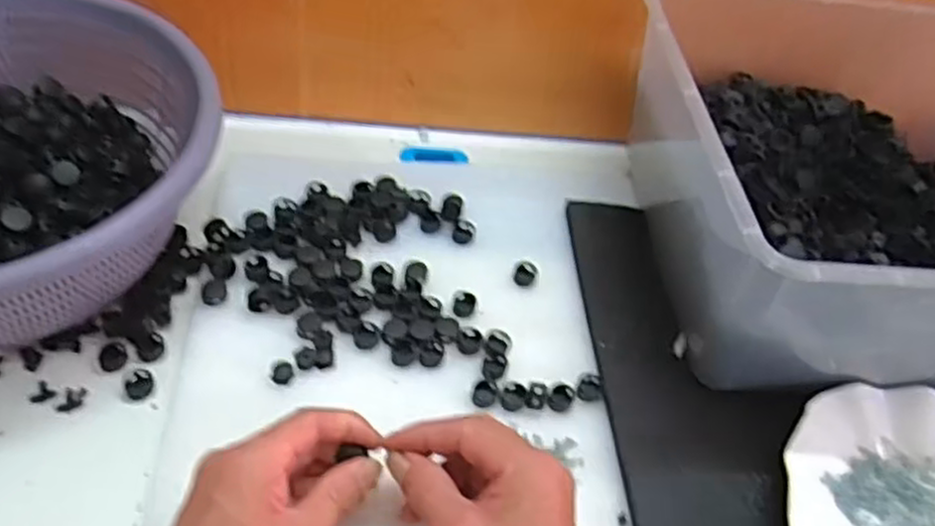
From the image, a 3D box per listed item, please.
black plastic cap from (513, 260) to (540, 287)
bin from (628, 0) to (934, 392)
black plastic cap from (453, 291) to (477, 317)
[{"bbox_3d":[0.042,0.007,0.538,0.017,0.006,0.020,12,50,4],"label":"black plastic cap"},{"bbox_3d":[0.281,-0.054,0.524,0.304,0.143,0.283,3,48,-7],"label":"bin"},{"bbox_3d":[-0.001,0.028,0.514,0.016,0.006,0.019,5,50,-2],"label":"black plastic cap"}]

